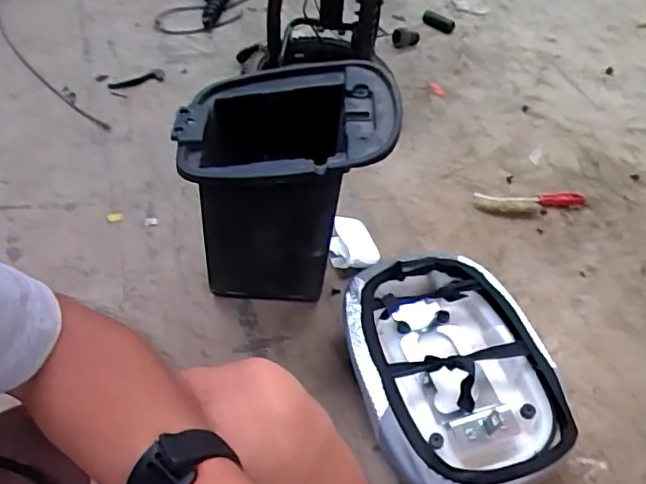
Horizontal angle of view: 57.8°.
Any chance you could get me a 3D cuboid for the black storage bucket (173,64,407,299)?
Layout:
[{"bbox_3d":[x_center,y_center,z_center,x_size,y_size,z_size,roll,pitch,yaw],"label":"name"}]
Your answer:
[{"bbox_3d":[-0.055,-0.076,0.890,0.279,0.327,0.212,3,47,0],"label":"black storage bucket"}]

